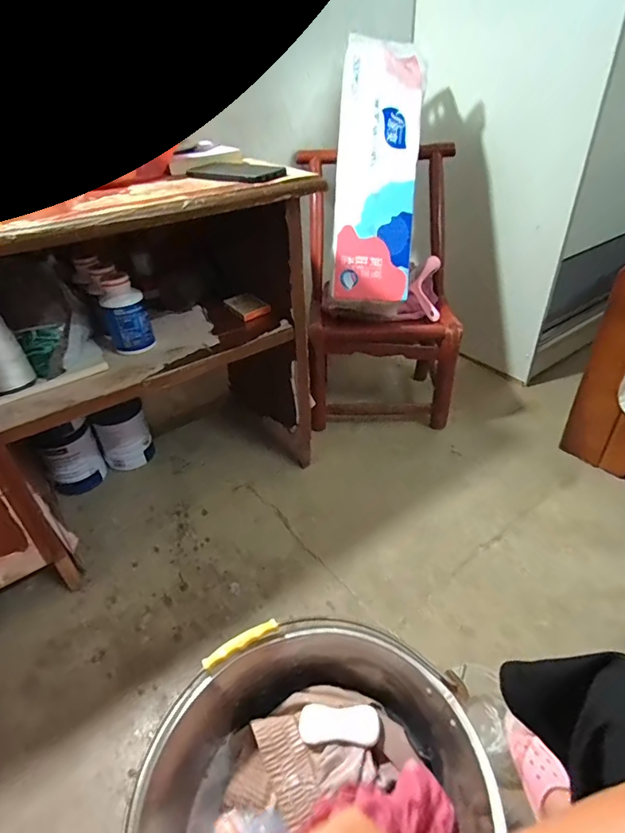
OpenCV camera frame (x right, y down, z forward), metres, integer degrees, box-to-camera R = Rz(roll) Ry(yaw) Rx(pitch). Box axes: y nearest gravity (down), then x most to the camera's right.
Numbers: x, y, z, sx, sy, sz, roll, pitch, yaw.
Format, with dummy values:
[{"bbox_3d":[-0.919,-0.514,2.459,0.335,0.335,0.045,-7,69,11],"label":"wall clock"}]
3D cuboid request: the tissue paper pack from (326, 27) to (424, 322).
[{"bbox_3d":[0.140,-0.527,1.028,0.188,0.549,0.131,5,12,13],"label":"tissue paper pack"}]

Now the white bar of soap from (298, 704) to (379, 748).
[{"bbox_3d":[0.031,0.357,0.516,0.090,0.018,0.038,0,38,6],"label":"white bar of soap"}]

